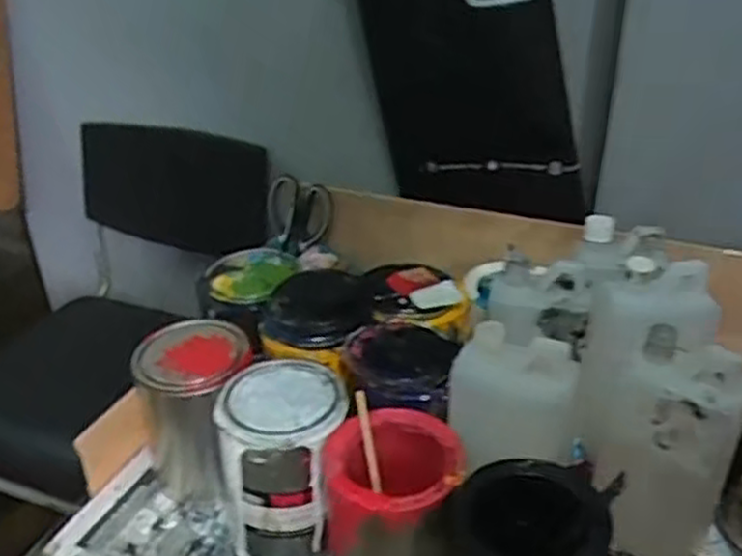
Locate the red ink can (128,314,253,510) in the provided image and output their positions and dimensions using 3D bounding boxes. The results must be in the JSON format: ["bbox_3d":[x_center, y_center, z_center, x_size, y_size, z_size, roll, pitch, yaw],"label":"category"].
[{"bbox_3d":[-0.166,0.136,0.745,0.100,0.158,0.100,0,30,0],"label":"red ink can"}]

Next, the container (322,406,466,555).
[{"bbox_3d":[0.018,0.201,0.642,0.113,0.150,0.110,1,30,2],"label":"container"}]

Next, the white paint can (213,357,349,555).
[{"bbox_3d":[-0.077,0.169,0.687,0.106,0.158,0.106,0,30,0],"label":"white paint can"}]

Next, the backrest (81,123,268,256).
[{"bbox_3d":[-0.285,-0.125,1.076,0.307,0.186,0.027,12,33,18],"label":"backrest"}]

